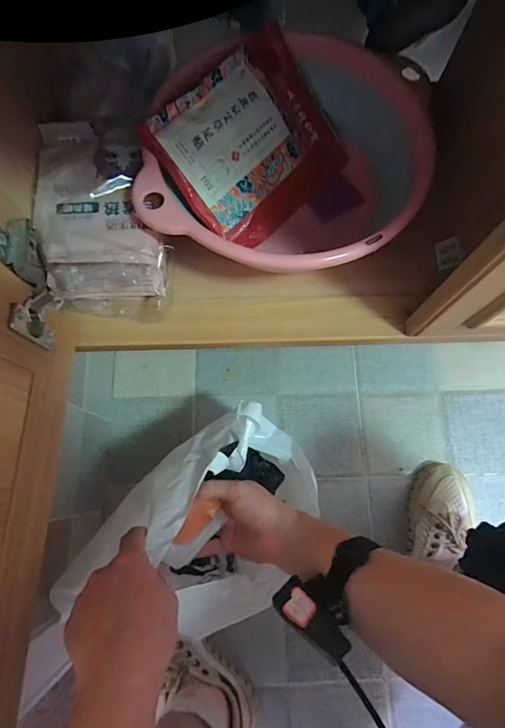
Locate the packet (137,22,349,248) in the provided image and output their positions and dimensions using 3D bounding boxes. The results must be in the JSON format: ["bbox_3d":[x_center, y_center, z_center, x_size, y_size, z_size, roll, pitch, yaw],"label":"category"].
[{"bbox_3d":[0.005,-0.226,0.423,0.191,0.013,0.152,-47,118,-15],"label":"packet"}]

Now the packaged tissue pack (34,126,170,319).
[{"bbox_3d":[-0.150,-0.146,0.414,0.112,0.071,0.188,-9,75,-3],"label":"packaged tissue pack"}]

